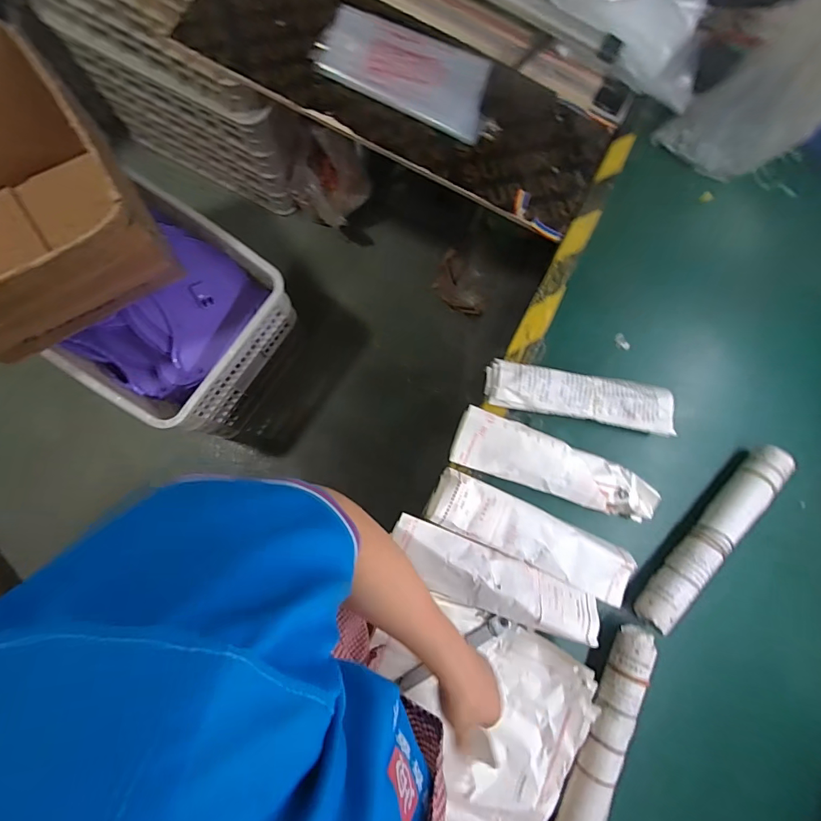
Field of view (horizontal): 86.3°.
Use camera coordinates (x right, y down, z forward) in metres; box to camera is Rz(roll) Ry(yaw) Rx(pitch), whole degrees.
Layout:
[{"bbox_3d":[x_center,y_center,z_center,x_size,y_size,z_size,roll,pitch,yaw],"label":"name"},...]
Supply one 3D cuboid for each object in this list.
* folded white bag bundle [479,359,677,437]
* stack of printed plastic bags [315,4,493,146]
[{"bbox_3d":[0.243,-0.020,0.636,0.274,0.047,0.069,10,81,-3],"label":"folded white bag bundle"},{"bbox_3d":[0.000,-0.544,0.695,0.274,0.020,0.132,24,81,-1],"label":"stack of printed plastic bags"}]

